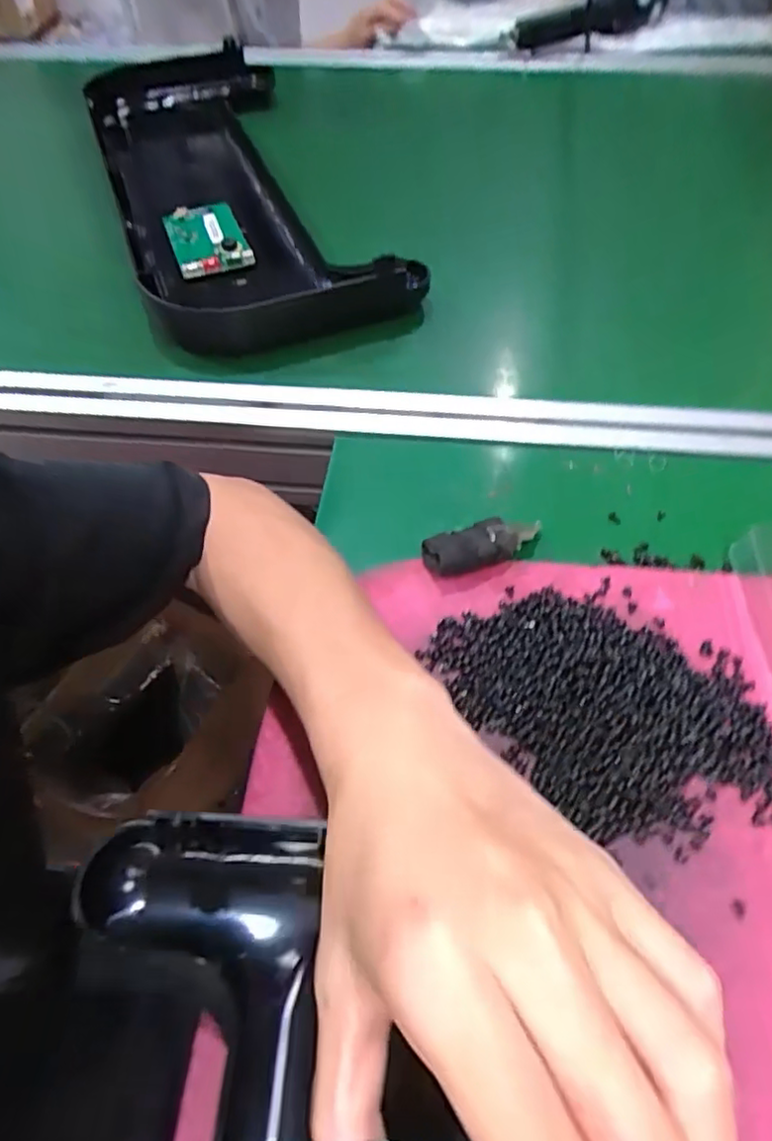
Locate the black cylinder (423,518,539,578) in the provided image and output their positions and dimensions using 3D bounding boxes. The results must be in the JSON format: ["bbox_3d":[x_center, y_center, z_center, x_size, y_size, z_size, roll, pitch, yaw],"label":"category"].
[{"bbox_3d":[0.057,-0.017,0.357,0.070,0.016,0.026,-22,57,-13],"label":"black cylinder"}]

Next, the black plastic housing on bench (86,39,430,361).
[{"bbox_3d":[-0.168,-0.409,0.664,0.200,0.055,0.624,-22,54,-4],"label":"black plastic housing on bench"}]

